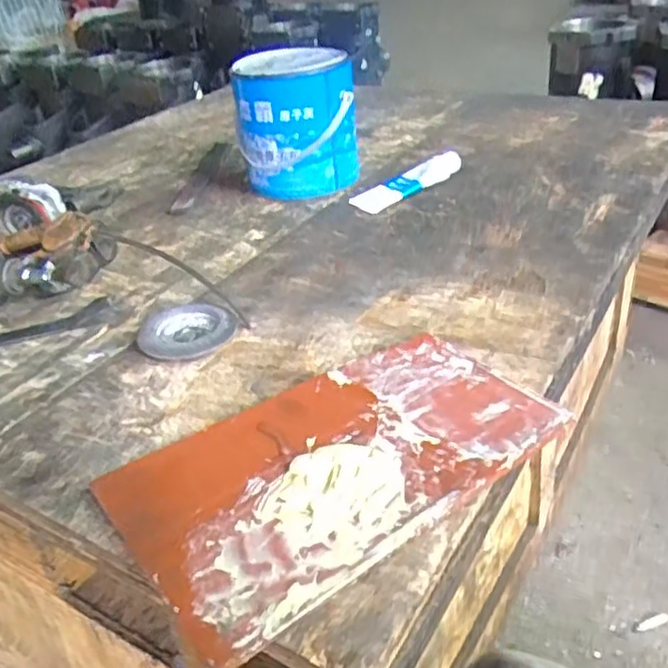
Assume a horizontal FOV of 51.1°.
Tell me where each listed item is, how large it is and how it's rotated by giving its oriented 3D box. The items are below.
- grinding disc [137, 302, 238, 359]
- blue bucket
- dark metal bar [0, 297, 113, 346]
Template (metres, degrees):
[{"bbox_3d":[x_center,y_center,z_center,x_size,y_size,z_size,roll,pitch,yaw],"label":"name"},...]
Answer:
[{"bbox_3d":[-0.141,-0.003,0.655,0.089,0.014,0.086,-5,32,3],"label":"grinding disc"},{"bbox_3d":[-0.049,-0.281,0.937,0.153,0.158,0.147,-8,32,-2],"label":"blue bucket"},{"bbox_3d":[-0.296,-0.006,0.687,0.151,0.006,0.040,-17,34,-15],"label":"dark metal bar"}]

